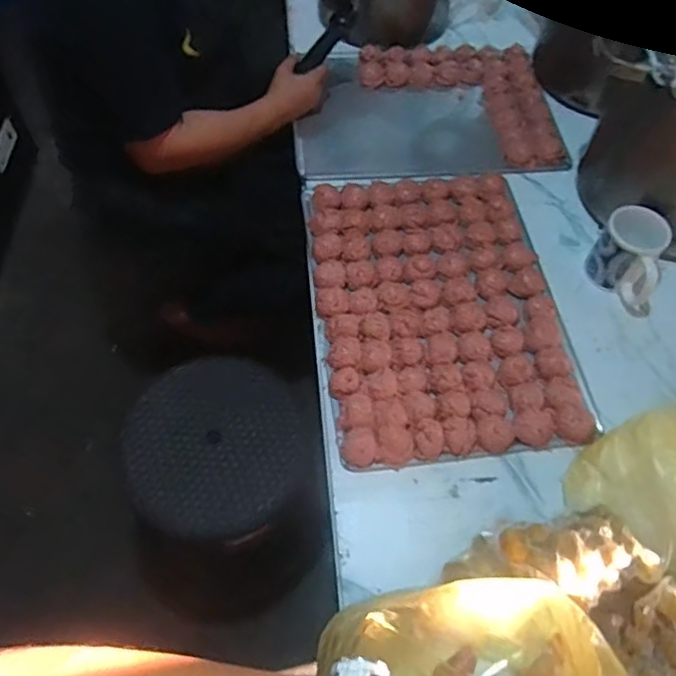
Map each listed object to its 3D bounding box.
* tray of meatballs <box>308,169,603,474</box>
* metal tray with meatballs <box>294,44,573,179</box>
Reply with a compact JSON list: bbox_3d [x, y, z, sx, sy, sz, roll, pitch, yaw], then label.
[{"bbox_3d":[0.142,-0.059,0.841,0.328,0.036,0.465,-5,59,-5],"label":"tray of meatballs"},{"bbox_3d":[0.153,-0.408,1.064,0.455,0.041,0.318,-4,59,-4],"label":"metal tray with meatballs"}]

